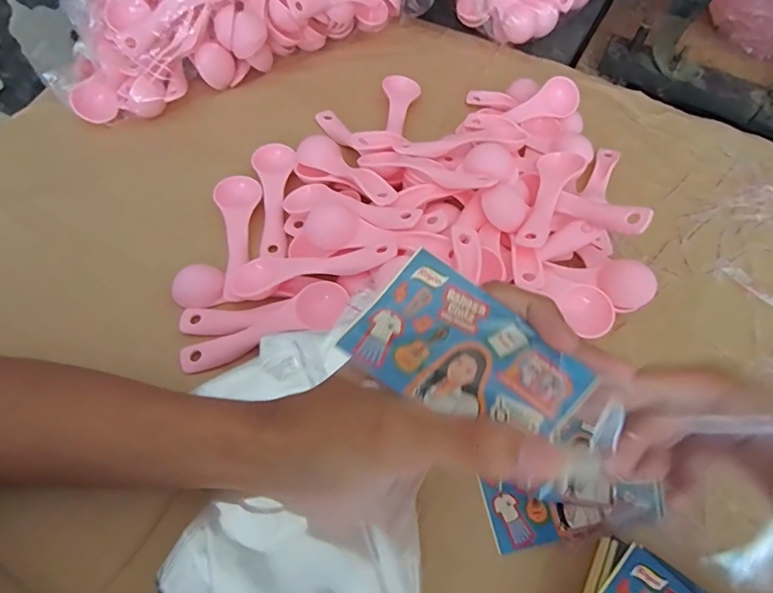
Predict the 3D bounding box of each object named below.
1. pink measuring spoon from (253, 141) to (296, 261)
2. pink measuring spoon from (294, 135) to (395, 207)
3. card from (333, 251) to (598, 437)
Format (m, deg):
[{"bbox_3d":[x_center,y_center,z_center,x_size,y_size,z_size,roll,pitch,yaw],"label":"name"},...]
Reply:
[{"bbox_3d":[-0.085,-0.078,0.365,0.032,0.017,0.104,-7,59,-8],"label":"pink measuring spoon"},{"bbox_3d":[-0.031,-0.097,0.356,0.028,0.025,0.102,-34,47,-22],"label":"pink measuring spoon"},{"bbox_3d":[0.032,0.026,0.192,0.090,0.010,0.055,37,77,13],"label":"card"}]

